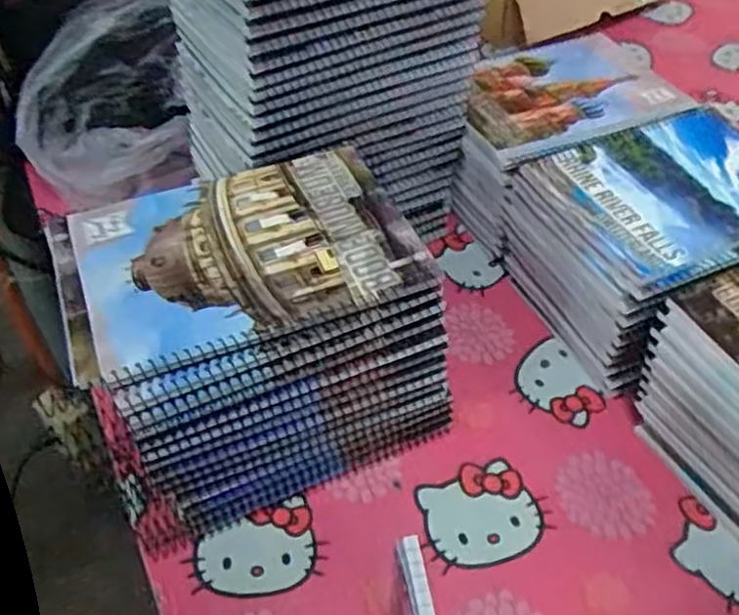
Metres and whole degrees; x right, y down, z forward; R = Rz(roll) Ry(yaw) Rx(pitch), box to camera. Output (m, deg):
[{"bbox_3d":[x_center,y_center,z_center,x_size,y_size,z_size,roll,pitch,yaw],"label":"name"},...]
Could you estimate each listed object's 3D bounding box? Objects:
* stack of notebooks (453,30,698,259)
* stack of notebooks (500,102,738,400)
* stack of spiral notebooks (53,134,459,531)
[{"bbox_3d":[0.171,-0.158,0.700,0.202,0.109,0.153,-19,48,-16],"label":"stack of notebooks"},{"bbox_3d":[0.240,-0.049,0.604,0.200,0.126,0.168,-18,48,-15],"label":"stack of notebooks"},{"bbox_3d":[-0.077,0.024,0.509,0.212,0.174,0.160,-19,48,-16],"label":"stack of spiral notebooks"}]

